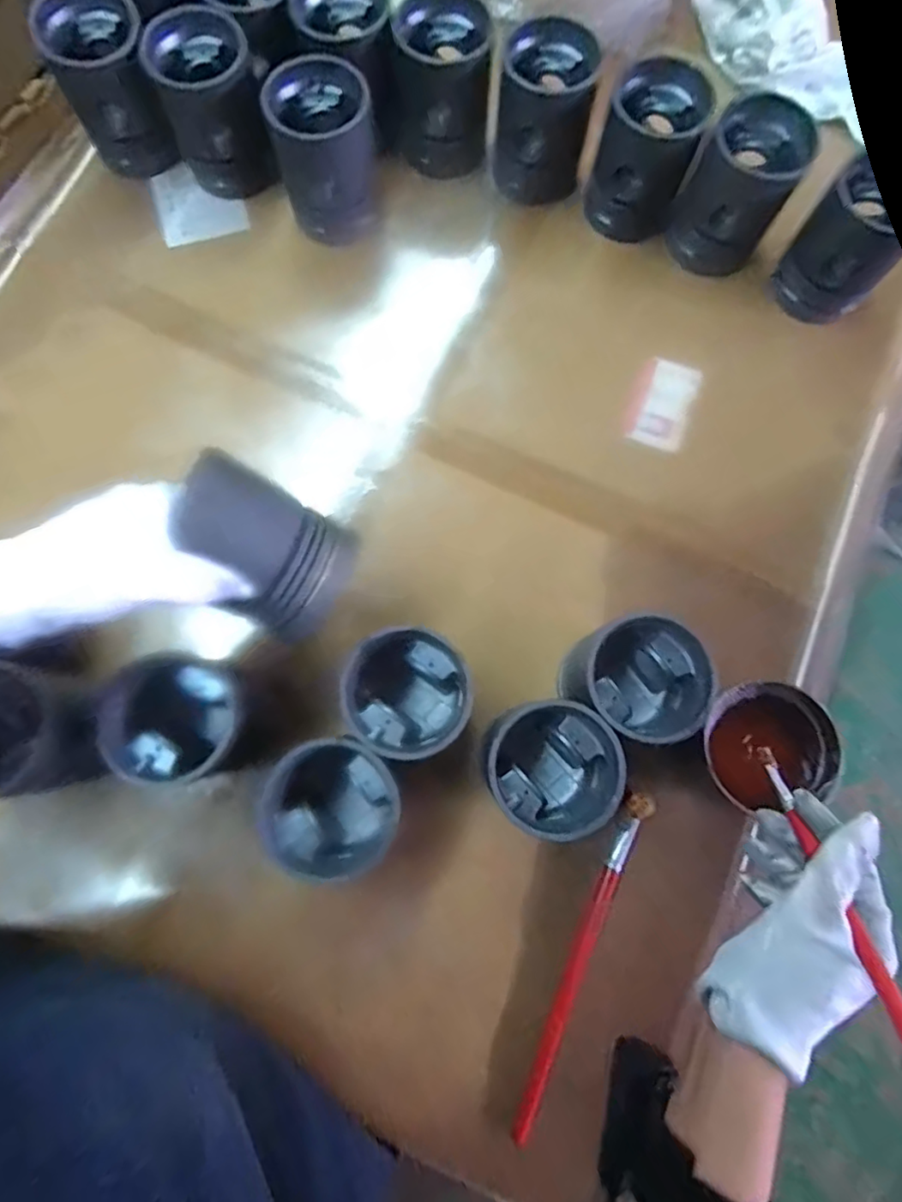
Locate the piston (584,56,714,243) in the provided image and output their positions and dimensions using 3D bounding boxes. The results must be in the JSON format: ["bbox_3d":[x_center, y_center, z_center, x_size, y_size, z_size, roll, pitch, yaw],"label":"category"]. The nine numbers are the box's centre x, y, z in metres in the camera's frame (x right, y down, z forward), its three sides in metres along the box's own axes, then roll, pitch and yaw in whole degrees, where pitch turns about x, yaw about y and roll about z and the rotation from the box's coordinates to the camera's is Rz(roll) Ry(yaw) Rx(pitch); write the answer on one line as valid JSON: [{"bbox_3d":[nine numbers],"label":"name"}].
[{"bbox_3d":[0.187,-0.429,0.559,0.088,0.103,0.090,15,79,3],"label":"piston"}]

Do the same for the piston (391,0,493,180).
[{"bbox_3d":[-0.006,-0.506,0.567,0.094,0.096,0.101,2,79,1],"label":"piston"}]

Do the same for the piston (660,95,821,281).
[{"bbox_3d":[0.270,-0.386,0.549,0.091,0.105,0.102,26,80,5],"label":"piston"}]

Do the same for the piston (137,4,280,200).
[{"bbox_3d":[-0.229,-0.477,0.560,0.092,0.101,0.100,-15,79,-3],"label":"piston"}]

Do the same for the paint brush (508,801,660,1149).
[{"bbox_3d":[0.102,0.279,0.457,0.020,0.020,0.263,25,80,5],"label":"paint brush"}]

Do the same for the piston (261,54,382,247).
[{"bbox_3d":[-0.122,-0.430,0.549,0.095,0.118,0.089,-9,79,-2],"label":"piston"}]

